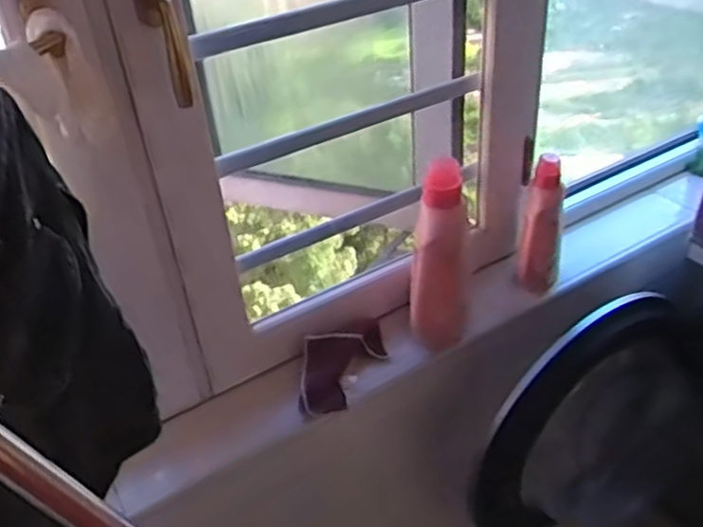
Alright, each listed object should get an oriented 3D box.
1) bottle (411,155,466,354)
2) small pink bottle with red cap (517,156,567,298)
[{"bbox_3d":[0.130,-0.006,1.026,0.081,0.287,0.082,0,36,8],"label":"bottle"},{"bbox_3d":[0.300,-0.059,1.088,0.063,0.207,0.078,5,37,15],"label":"small pink bottle with red cap"}]

